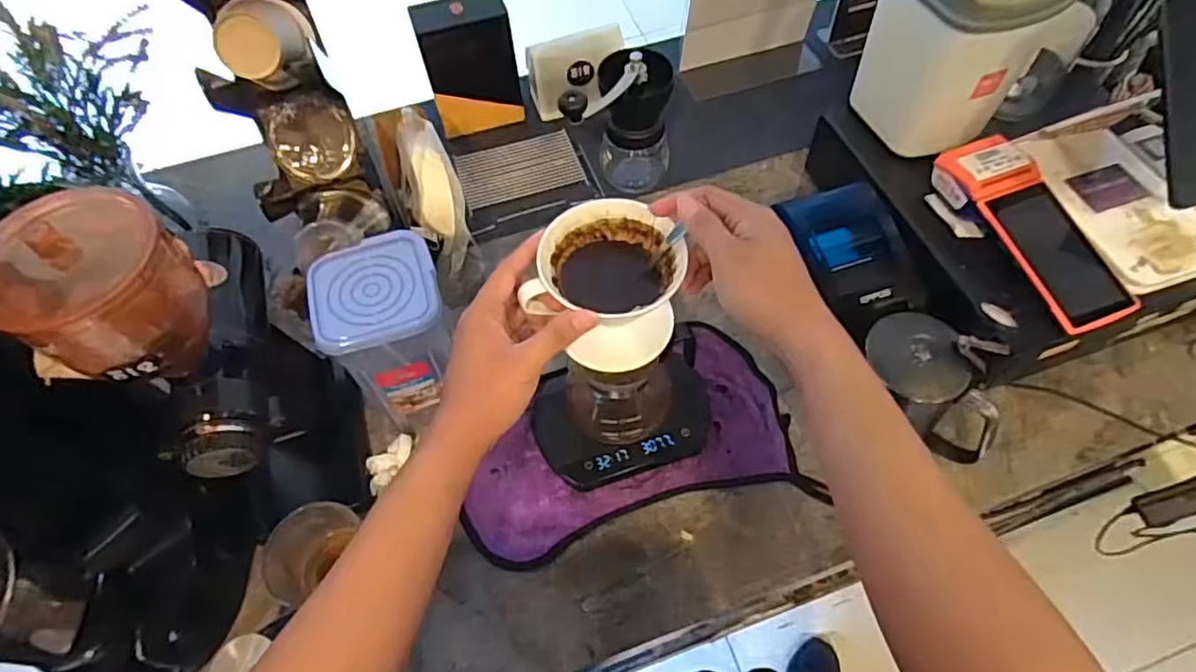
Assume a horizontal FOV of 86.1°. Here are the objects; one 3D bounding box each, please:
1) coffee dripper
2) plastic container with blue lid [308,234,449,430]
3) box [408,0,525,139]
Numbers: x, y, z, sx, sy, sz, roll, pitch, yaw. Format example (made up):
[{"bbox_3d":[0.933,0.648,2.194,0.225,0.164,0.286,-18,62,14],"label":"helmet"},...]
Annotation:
[{"bbox_3d":[0.012,-0.040,0.523,0.105,0.110,0.109,16,61,12],"label":"coffee dripper"},{"bbox_3d":[-0.186,0.001,0.595,0.104,0.146,0.110,-19,60,-9],"label":"plastic container with blue lid"},{"bbox_3d":[-0.166,-0.356,0.847,0.113,0.162,0.052,-15,59,-7],"label":"box"}]

